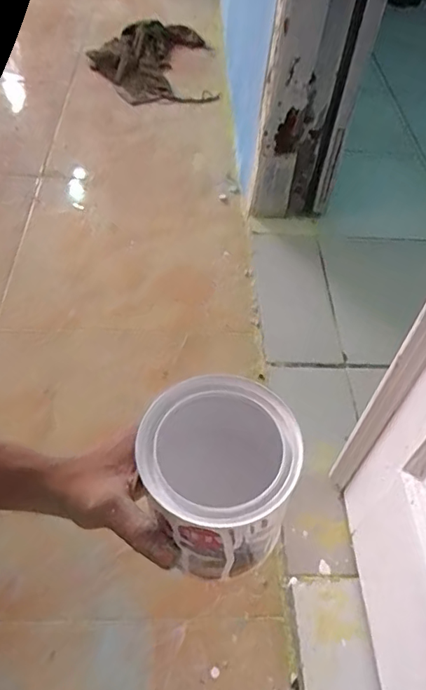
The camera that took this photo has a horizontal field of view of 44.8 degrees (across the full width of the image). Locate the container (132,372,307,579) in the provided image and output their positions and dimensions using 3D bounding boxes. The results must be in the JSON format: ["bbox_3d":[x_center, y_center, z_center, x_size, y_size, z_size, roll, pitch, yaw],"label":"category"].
[{"bbox_3d":[0.000,0.099,0.370,0.100,0.117,0.099,3,51,-4],"label":"container"}]

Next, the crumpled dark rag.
[{"bbox_3d":[-0.169,-0.794,1.430,0.340,0.047,0.469,-4,50,-8],"label":"crumpled dark rag"}]

